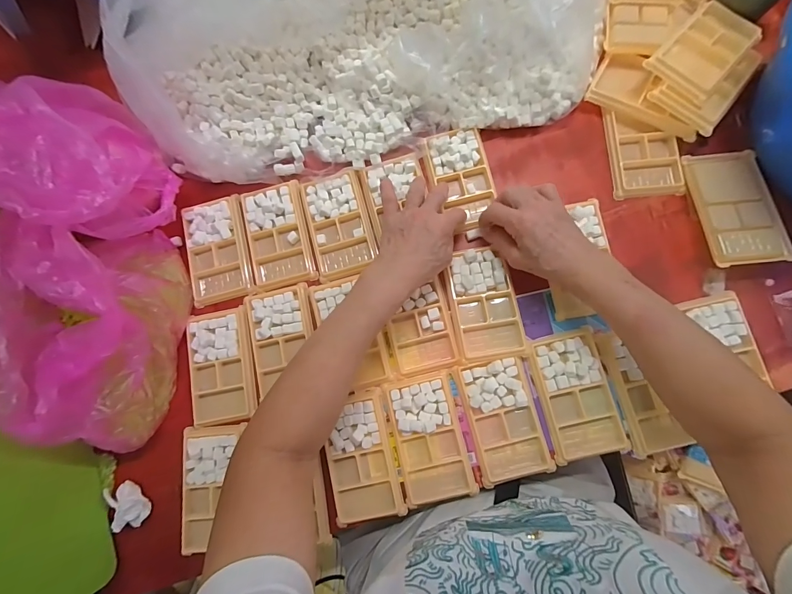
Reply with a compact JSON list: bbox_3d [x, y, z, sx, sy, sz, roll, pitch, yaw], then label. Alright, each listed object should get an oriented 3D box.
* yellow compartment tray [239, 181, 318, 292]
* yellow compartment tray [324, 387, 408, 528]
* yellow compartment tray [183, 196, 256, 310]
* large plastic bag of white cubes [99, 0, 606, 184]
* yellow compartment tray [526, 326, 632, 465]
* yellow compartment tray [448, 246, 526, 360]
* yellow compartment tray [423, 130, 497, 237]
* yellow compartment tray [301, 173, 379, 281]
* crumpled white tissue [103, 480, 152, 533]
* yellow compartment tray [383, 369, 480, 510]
[{"bbox_3d":[-0.154,-0.080,0.471,0.082,0.012,0.137,-14,80,3],"label":"yellow compartment tray"},{"bbox_3d":[-0.041,0.182,0.415,0.077,0.012,0.136,-13,80,4],"label":"yellow compartment tray"},{"bbox_3d":[-0.232,-0.062,0.479,0.080,0.023,0.135,-13,80,4],"label":"yellow compartment tray"},{"bbox_3d":[-0.036,-0.345,0.407,0.564,0.170,0.304,-9,80,3],"label":"large plastic bag of white cubes"},{"bbox_3d":[0.203,0.111,0.405,0.079,0.020,0.139,-13,80,4],"label":"yellow compartment tray"},{"bbox_3d":[0.106,0.006,0.432,0.073,0.021,0.126,-8,80,4],"label":"yellow compartment tray"},{"bbox_3d":[0.087,-0.150,0.458,0.069,0.016,0.128,-16,84,3],"label":"yellow compartment tray"},{"bbox_3d":[-0.072,-0.092,0.464,0.078,0.012,0.132,-15,80,3],"label":"yellow compartment tray"},{"bbox_3d":[-0.311,0.244,0.426,0.032,0.031,0.052,-19,80,2],"label":"crumpled white tissue"},{"bbox_3d":[0.038,0.160,0.410,0.078,0.015,0.137,-13,80,4],"label":"yellow compartment tray"}]

